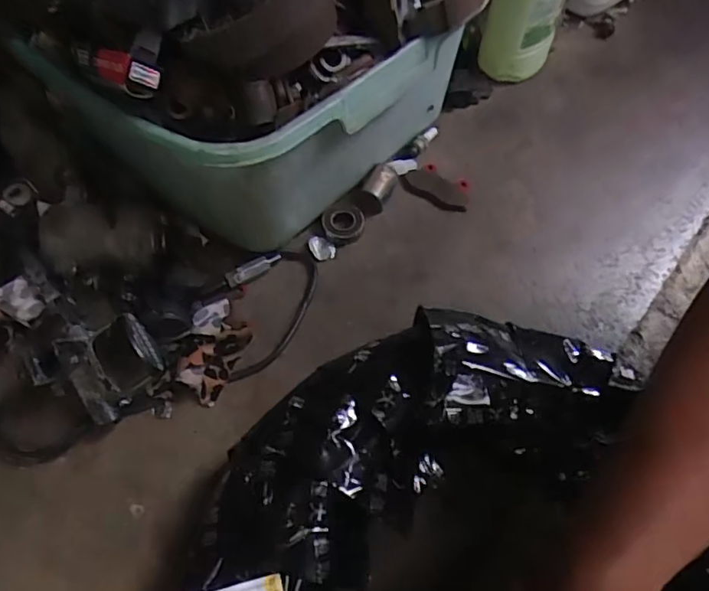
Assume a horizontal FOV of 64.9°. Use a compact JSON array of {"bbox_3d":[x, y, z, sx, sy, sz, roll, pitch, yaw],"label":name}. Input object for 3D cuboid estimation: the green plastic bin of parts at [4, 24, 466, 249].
[{"bbox_3d":[-0.076,-0.174,0.513,0.219,0.160,0.280,37,65,18],"label":"green plastic bin of parts"}]

